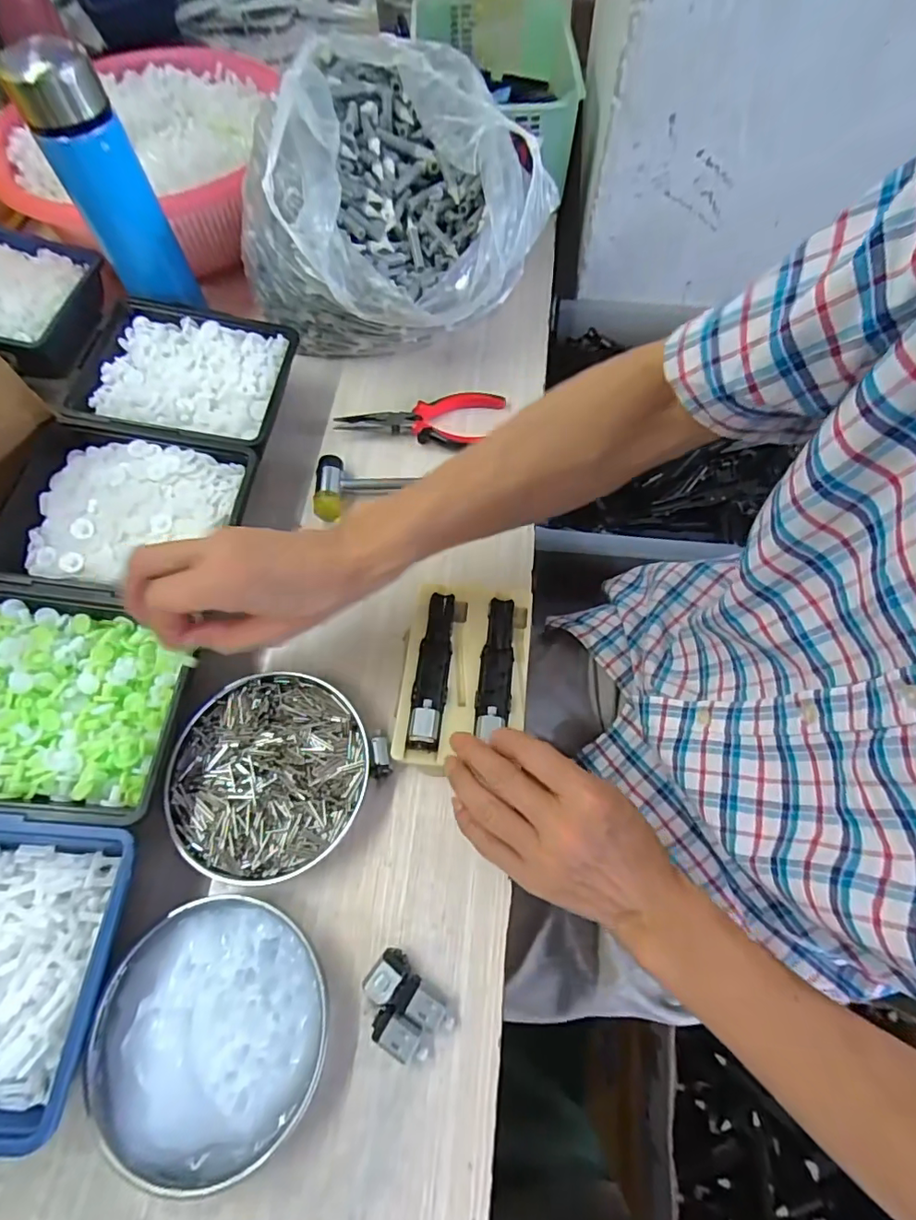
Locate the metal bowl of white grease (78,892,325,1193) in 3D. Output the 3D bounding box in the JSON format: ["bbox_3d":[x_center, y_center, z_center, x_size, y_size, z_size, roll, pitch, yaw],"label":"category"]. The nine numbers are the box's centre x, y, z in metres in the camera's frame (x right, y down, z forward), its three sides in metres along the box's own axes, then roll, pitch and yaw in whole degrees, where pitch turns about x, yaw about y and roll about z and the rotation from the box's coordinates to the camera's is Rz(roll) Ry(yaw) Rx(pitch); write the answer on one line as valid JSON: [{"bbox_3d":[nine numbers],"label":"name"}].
[{"bbox_3d":[-0.142,0.242,0.302,0.127,0.023,0.131,-1,64,1],"label":"metal bowl of white grease"}]

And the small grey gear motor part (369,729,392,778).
[{"bbox_3d":[-0.055,0.099,0.365,0.014,0.008,0.032,-11,65,-4],"label":"small grey gear motor part"}]

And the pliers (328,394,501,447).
[{"bbox_3d":[-0.035,-0.181,0.497,0.156,0.012,0.061,-2,64,0],"label":"pliers"}]

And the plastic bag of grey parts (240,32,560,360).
[{"bbox_3d":[-0.060,-0.358,0.490,0.223,0.170,0.226,39,71,18],"label":"plastic bag of grey parts"}]

